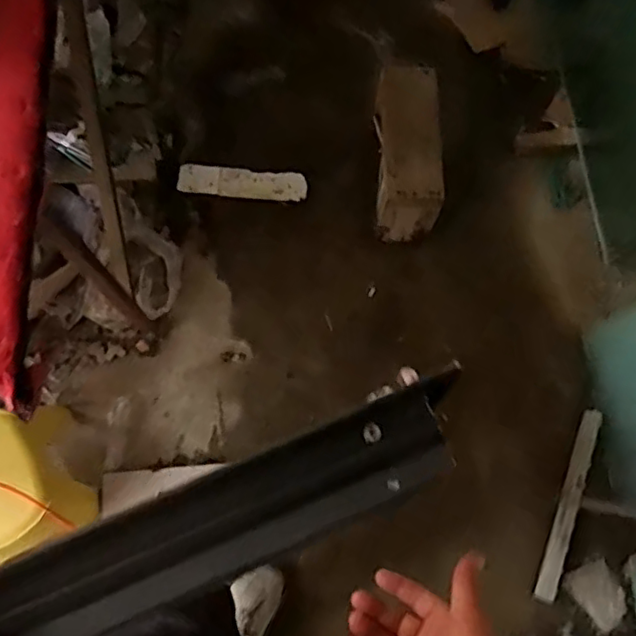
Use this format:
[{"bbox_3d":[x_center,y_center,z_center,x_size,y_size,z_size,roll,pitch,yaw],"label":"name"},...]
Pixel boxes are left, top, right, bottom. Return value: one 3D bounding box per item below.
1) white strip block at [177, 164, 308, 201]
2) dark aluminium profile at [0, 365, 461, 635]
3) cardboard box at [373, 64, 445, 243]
[{"bbox_3d":[-0.203,-0.368,1.671,0.338,0.018,0.087,3,72,-8],"label":"white strip block"},{"bbox_3d":[-0.147,0.165,0.360,0.501,0.041,0.063,-26,75,-4],"label":"dark aluminium profile"},{"bbox_3d":[0.214,-0.409,1.519,0.142,0.203,0.409,-1,92,-1],"label":"cardboard box"}]

